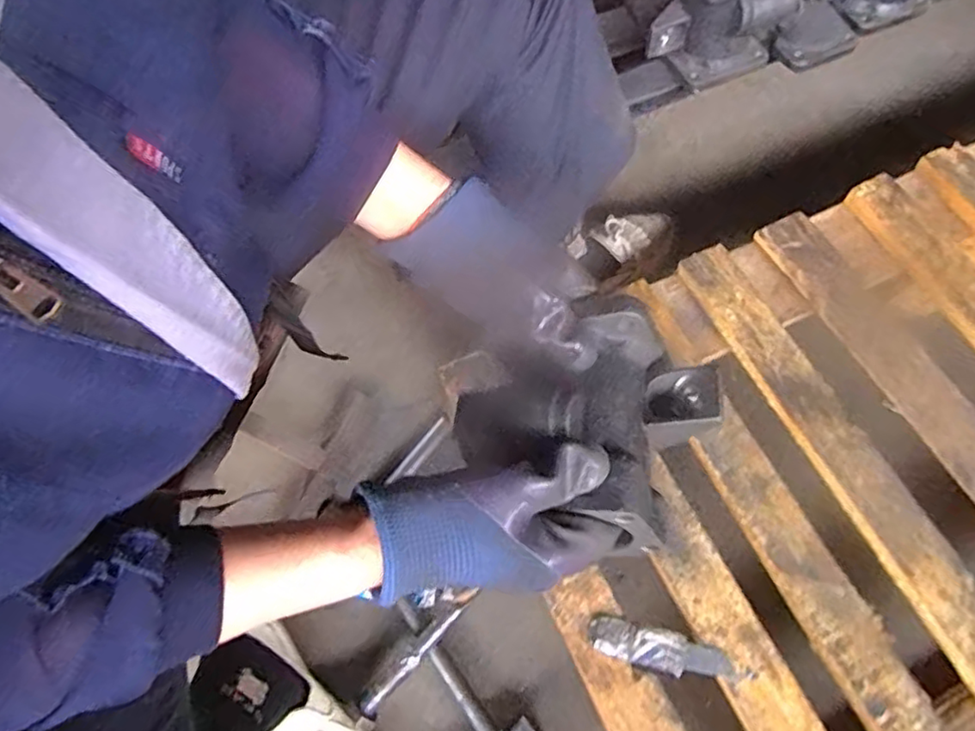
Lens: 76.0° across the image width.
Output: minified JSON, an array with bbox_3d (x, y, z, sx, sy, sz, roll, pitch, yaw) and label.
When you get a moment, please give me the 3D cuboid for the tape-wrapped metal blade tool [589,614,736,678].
[{"bbox_3d":[0.135,0.223,0.488,0.109,0.009,0.031,12,68,8],"label":"tape-wrapped metal blade tool"}]

